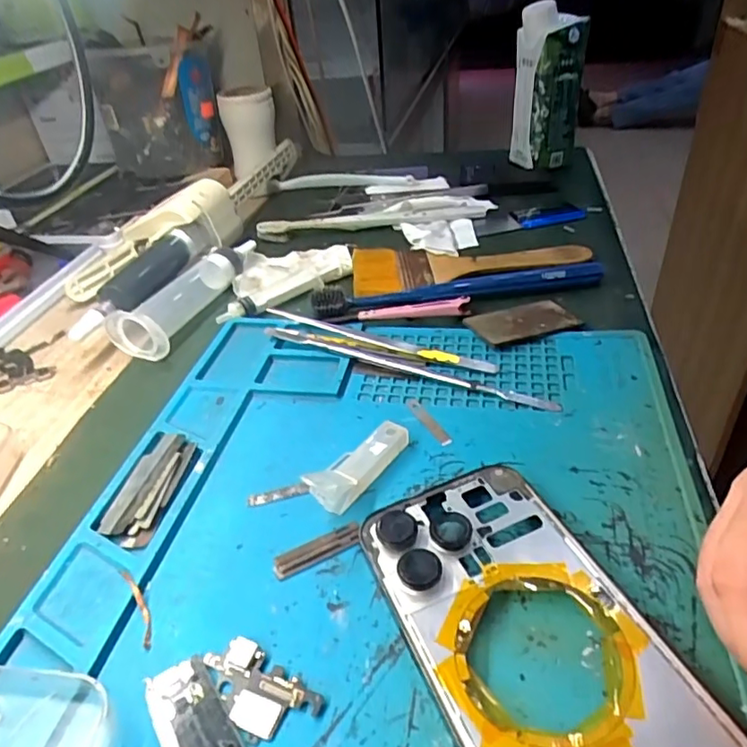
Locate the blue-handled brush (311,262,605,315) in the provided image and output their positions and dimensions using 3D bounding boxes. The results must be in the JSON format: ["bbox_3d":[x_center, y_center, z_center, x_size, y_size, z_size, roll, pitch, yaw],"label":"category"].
[{"bbox_3d":[0.054,-0.056,0.366,0.184,0.013,0.022,-7,37,-2],"label":"blue-handled brush"}]

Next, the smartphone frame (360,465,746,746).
[{"bbox_3d":[0.051,0.085,0.180,0.070,0.007,0.144,-17,38,-16],"label":"smartphone frame"}]

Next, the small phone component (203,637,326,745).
[{"bbox_3d":[-0.038,0.100,0.184,0.040,0.004,0.021,22,45,31],"label":"small phone component"}]

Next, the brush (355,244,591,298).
[{"bbox_3d":[0.067,-0.080,0.406,0.162,0.006,0.060,-7,37,-2],"label":"brush"}]

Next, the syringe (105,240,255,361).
[{"bbox_3d":[-0.125,-0.061,0.390,0.042,0.025,0.130,5,38,14],"label":"syringe"}]

